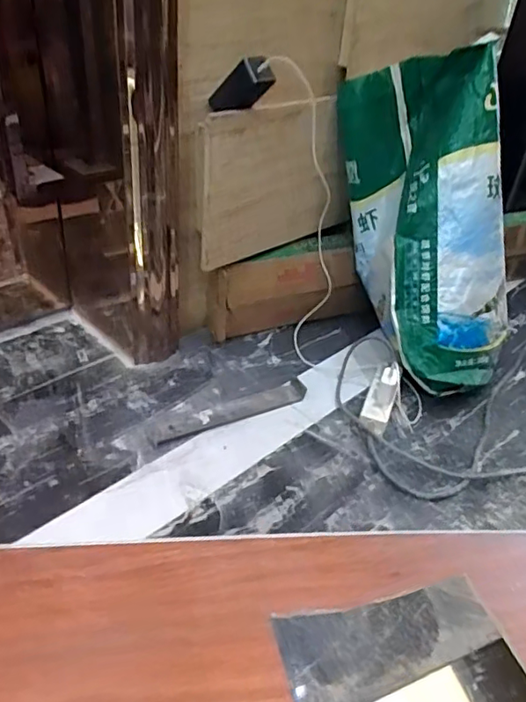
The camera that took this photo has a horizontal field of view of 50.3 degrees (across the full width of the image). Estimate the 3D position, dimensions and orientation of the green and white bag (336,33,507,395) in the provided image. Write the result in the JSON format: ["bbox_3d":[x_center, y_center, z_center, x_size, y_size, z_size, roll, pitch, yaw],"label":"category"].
[{"bbox_3d":[0.340,-0.243,1.160,0.311,0.639,0.157,-7,10,18],"label":"green and white bag"}]

